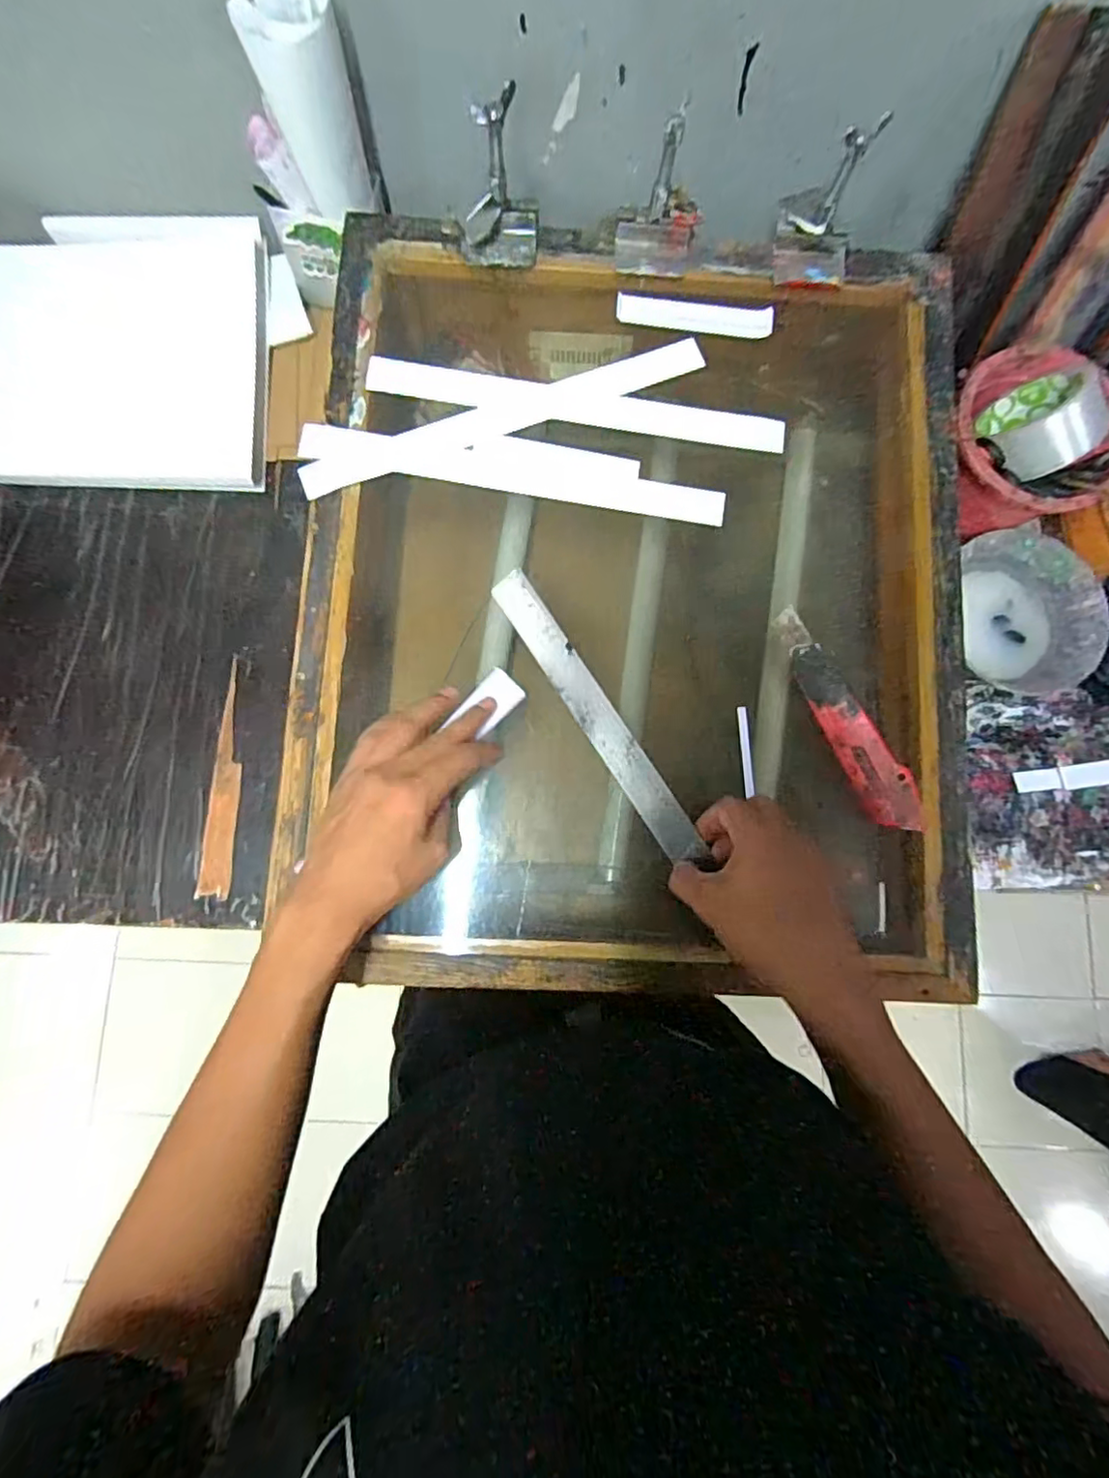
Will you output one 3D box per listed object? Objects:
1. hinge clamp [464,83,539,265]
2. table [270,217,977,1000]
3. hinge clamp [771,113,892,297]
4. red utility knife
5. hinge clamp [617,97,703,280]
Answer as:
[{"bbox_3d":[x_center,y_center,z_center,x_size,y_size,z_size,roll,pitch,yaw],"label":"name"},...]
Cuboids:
[{"bbox_3d":[-0.042,-0.410,0.456,0.060,0.102,0.042,-1,81,-1],"label":"hinge clamp"},{"bbox_3d":[0.059,-0.107,0.529,0.492,0.166,0.581,3,81,-1],"label":"table"},{"bbox_3d":[0.208,-0.403,0.463,0.058,0.086,0.058,1,81,-1],"label":"hinge clamp"},{"bbox_3d":[0.209,-0.016,0.441,0.032,0.027,0.173,-24,83,-4],"label":"red utility knife"},{"bbox_3d":[0.083,-0.410,0.465,0.063,0.090,0.059,11,81,1],"label":"hinge clamp"}]

